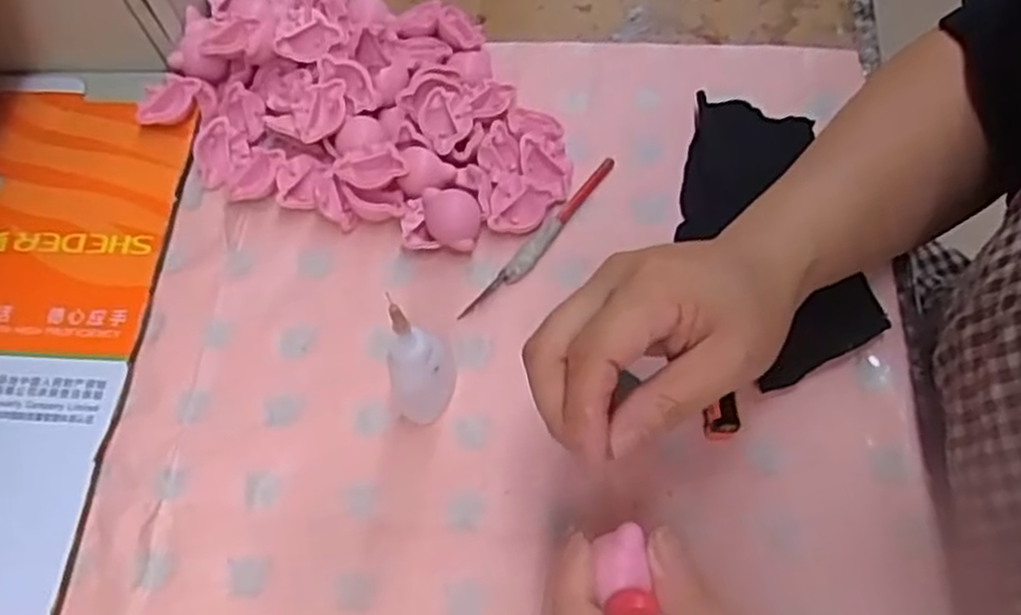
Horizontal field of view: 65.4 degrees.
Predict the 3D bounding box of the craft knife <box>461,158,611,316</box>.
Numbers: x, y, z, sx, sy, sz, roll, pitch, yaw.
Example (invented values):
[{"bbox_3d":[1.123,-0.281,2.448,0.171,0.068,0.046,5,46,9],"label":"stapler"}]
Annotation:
[{"bbox_3d":[0.017,-0.038,0.417,0.013,0.008,0.118,37,69,17],"label":"craft knife"}]

